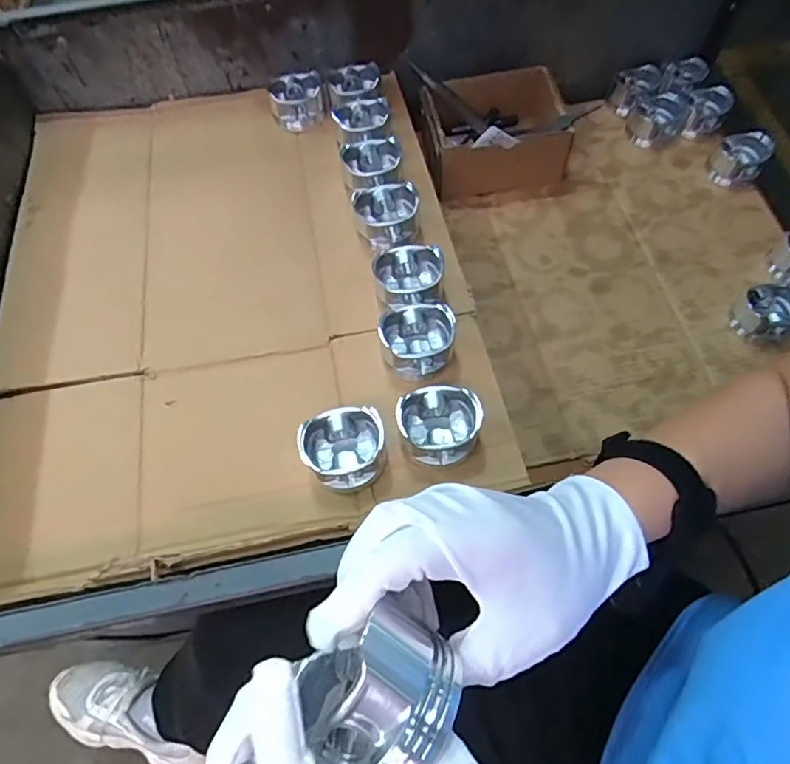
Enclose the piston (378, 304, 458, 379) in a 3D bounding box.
[{"bbox_3d":[0.021,-0.044,0.558,0.073,0.048,0.071,0,65,1],"label":"piston"}]

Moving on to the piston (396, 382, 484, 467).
[{"bbox_3d":[0.040,0.040,0.512,0.075,0.048,0.074,0,65,1],"label":"piston"}]

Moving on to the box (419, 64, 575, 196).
[{"bbox_3d":[0.153,-0.378,0.818,0.204,0.093,0.171,-5,65,-2],"label":"box"}]

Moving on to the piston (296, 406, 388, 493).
[{"bbox_3d":[-0.047,0.063,0.508,0.077,0.048,0.070,0,65,1],"label":"piston"}]

